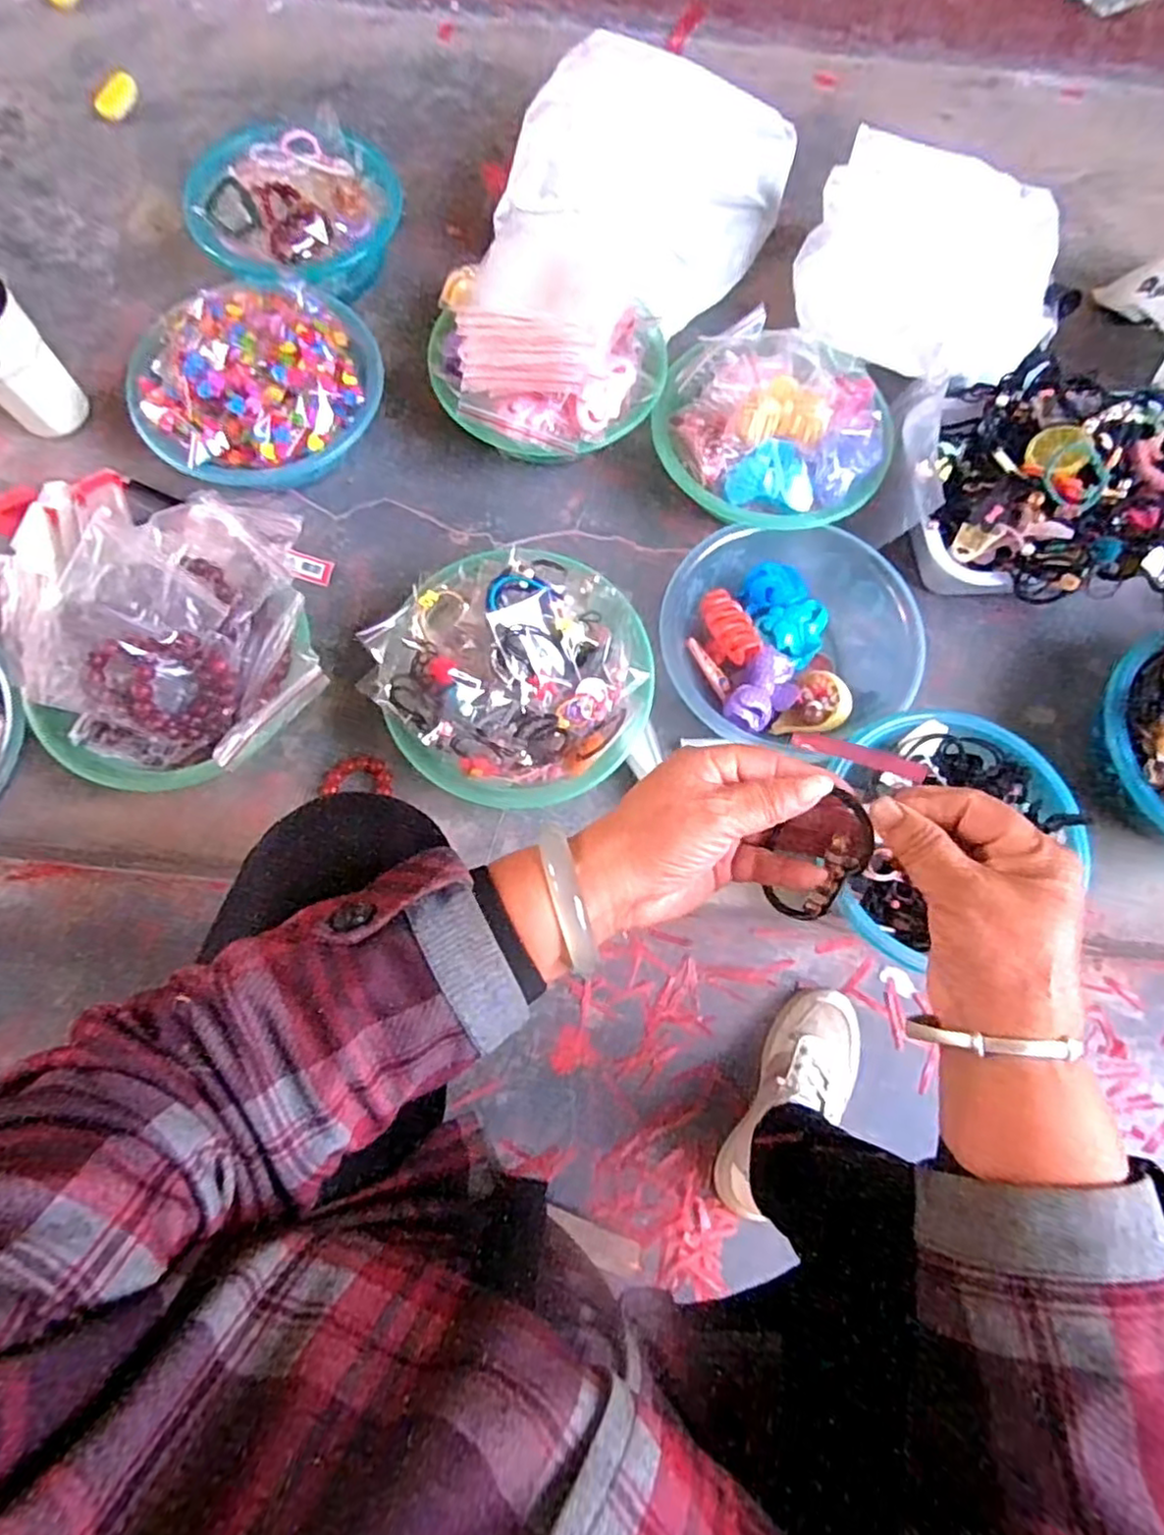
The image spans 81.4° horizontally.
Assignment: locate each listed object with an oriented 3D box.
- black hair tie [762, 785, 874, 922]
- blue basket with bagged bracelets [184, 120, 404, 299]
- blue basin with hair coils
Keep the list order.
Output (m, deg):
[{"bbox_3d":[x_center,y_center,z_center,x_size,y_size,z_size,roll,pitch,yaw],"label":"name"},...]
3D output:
[{"bbox_3d":[0.118,0.046,0.343,0.042,0.011,0.076,23,119,5],"label":"black hair tie"},{"bbox_3d":[-0.312,-0.610,0.747,0.205,0.079,0.219,1,74,-2],"label":"blue basket with bagged bracelets"},{"bbox_3d":[0.190,-0.124,0.648,0.221,0.064,0.212,1,74,-2],"label":"blue basin with hair coils"}]

